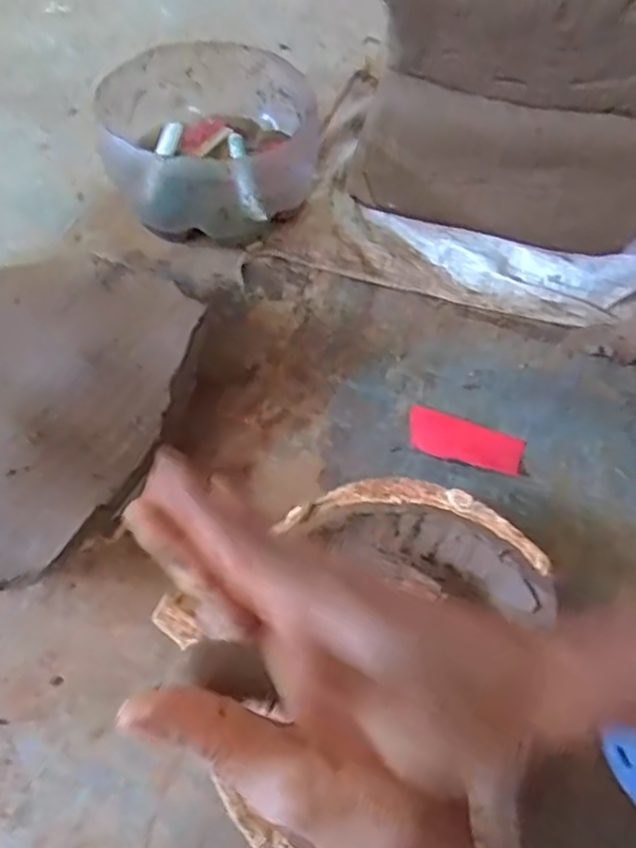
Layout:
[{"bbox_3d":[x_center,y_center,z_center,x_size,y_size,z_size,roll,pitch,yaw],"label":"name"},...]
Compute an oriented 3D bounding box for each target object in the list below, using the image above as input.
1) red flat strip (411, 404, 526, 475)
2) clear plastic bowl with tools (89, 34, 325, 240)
[{"bbox_3d":[0.142,0.017,0.647,0.110,0.010,0.045,19,58,9],"label":"red flat strip"},{"bbox_3d":[-0.125,-0.329,0.792,0.245,0.127,0.251,-8,58,-9],"label":"clear plastic bowl with tools"}]

